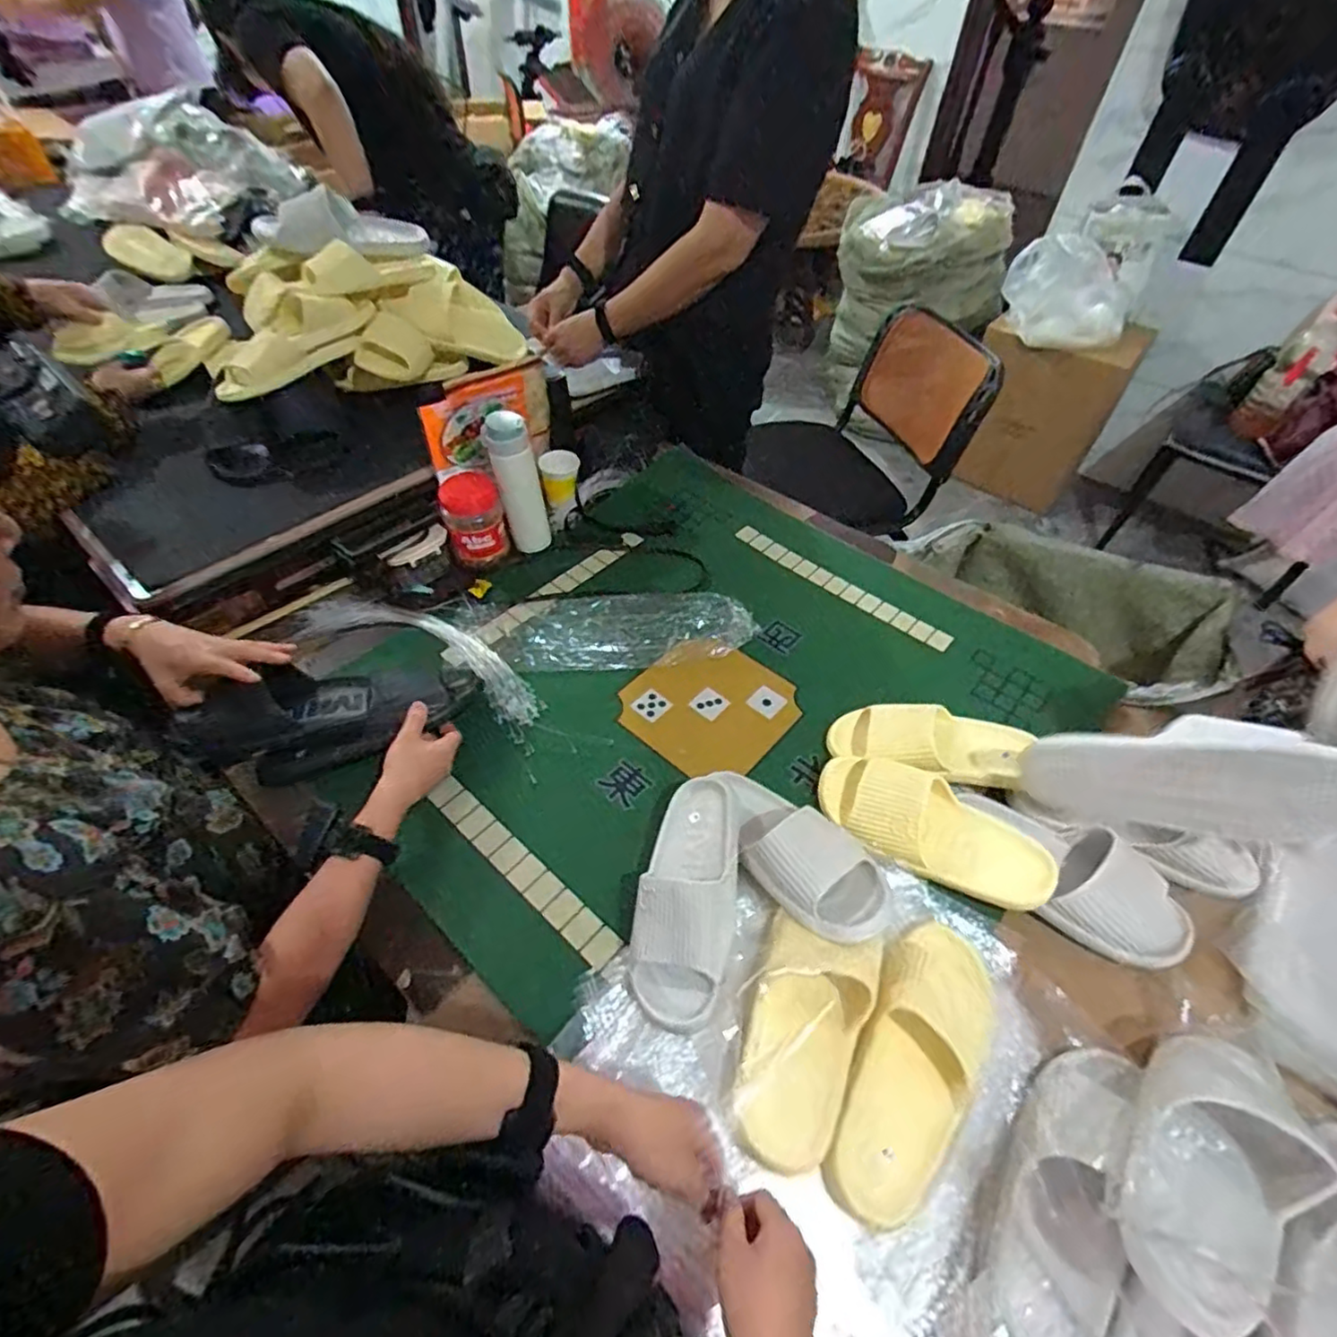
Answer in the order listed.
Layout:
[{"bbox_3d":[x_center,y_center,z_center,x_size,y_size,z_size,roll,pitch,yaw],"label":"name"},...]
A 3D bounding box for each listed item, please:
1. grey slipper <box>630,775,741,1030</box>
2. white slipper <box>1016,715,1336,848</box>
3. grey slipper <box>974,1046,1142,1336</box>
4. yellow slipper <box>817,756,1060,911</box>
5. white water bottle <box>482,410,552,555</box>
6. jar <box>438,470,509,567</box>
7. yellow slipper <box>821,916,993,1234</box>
[{"bbox_3d":[0.022,0.240,0.692,0.099,0.094,0.254,12,52,7],"label":"grey slipper"},{"bbox_3d":[0.537,0.109,0.689,0.269,0.120,0.083,-3,13,37],"label":"white slipper"},{"bbox_3d":[0.345,0.449,0.552,0.094,0.069,0.261,32,56,21],"label":"grey slipper"},{"bbox_3d":[0.299,0.184,0.739,0.264,0.074,0.104,29,55,19],"label":"yellow slipper"},{"bbox_3d":[-0.239,-0.288,1.029,0.072,0.215,0.056,-23,56,-20],"label":"white water bottle"},{"bbox_3d":[-0.316,-0.240,1.053,0.088,0.115,0.102,-18,54,-16],"label":"jar"},{"bbox_3d":[0.229,0.350,0.582,0.100,0.061,0.258,25,54,16],"label":"yellow slipper"}]

